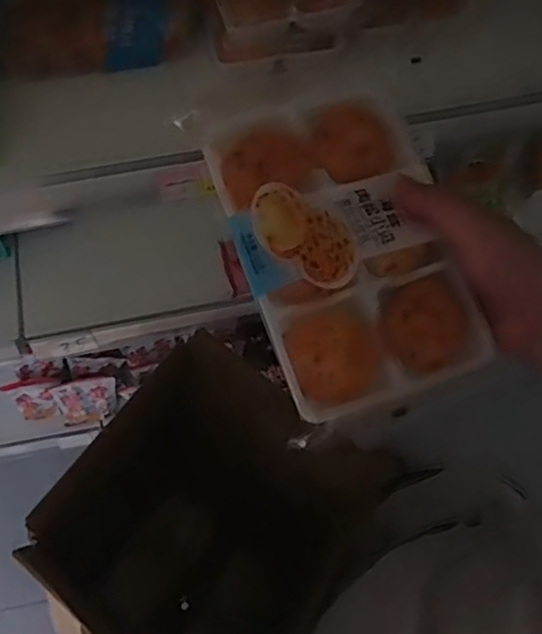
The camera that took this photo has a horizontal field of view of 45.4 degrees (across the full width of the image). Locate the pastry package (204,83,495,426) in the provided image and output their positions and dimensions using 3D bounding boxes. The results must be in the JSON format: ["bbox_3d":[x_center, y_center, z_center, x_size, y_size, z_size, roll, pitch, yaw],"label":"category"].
[{"bbox_3d":[0.048,-0.045,0.407,0.133,0.045,0.195,-16,71,-7],"label":"pastry package"}]

